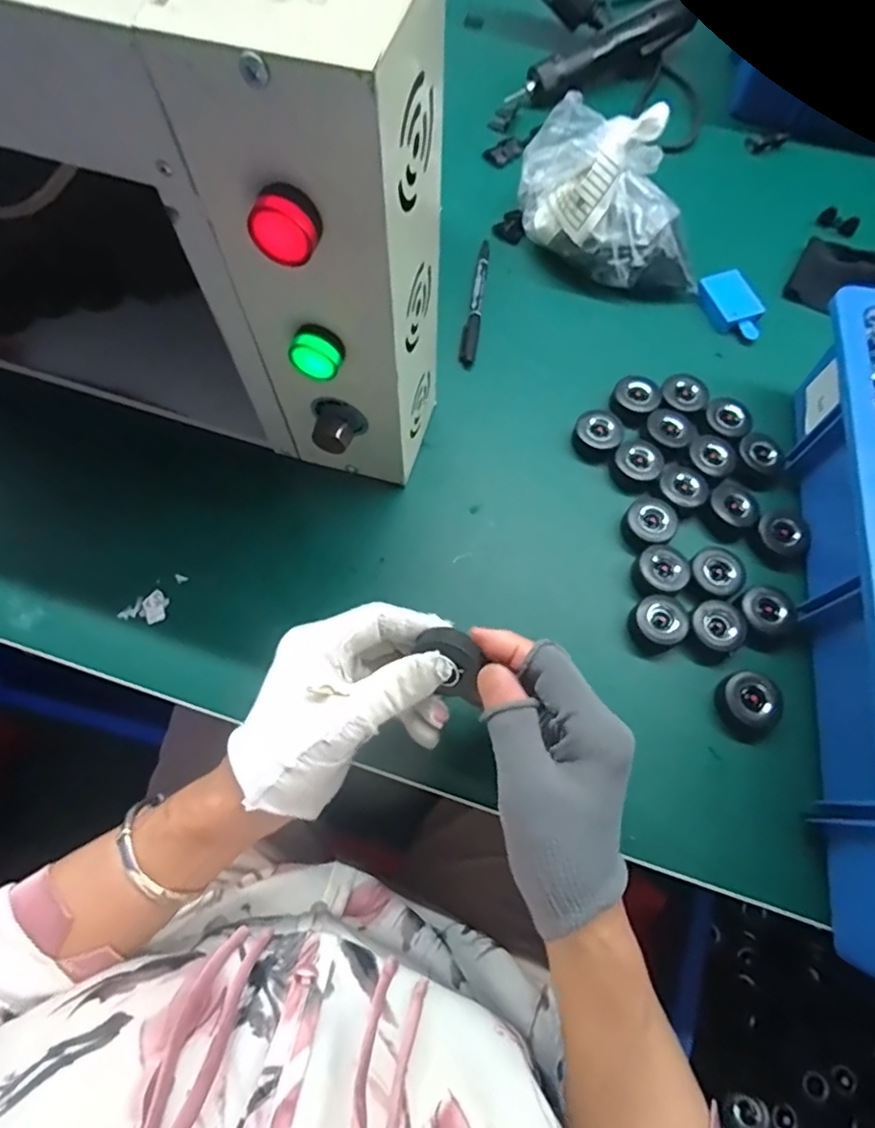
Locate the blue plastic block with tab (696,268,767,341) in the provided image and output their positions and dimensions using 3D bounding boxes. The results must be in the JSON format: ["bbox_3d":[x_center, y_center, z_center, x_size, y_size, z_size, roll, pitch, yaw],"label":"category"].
[{"bbox_3d":[0.263,-0.228,0.511,0.039,0.017,0.068,-26,72,-9],"label":"blue plastic block with tab"}]

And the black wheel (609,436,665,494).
[{"bbox_3d":[0.155,-0.077,0.451,0.036,0.020,0.041,37,75,12],"label":"black wheel"}]

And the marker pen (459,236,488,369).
[{"bbox_3d":[0.035,-0.235,0.514,0.014,0.008,0.139,8,71,3],"label":"marker pen"}]

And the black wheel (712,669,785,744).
[{"bbox_3d":[0.208,0.095,0.386,0.039,0.021,0.043,-25,72,-8],"label":"black wheel"}]

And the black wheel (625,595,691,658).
[{"bbox_3d":[0.156,0.043,0.405,0.037,0.020,0.038,0,70,0],"label":"black wheel"}]

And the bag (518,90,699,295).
[{"bbox_3d":[0.152,-0.310,0.496,0.176,0.101,0.094,21,72,8],"label":"bag"}]

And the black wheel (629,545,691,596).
[{"bbox_3d":[0.161,0.007,0.417,0.035,0.017,0.035,0,70,0],"label":"black wheel"}]

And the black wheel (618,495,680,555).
[{"bbox_3d":[0.157,-0.028,0.429,0.037,0.017,0.042,36,75,12],"label":"black wheel"}]

